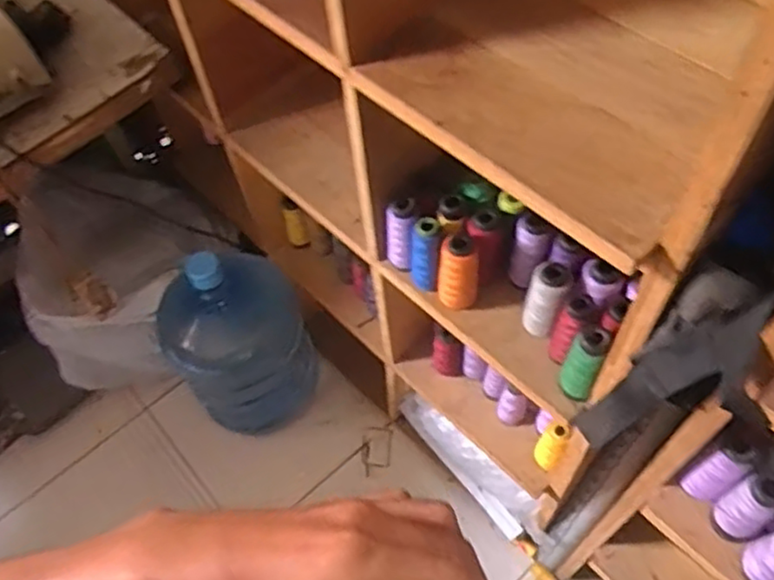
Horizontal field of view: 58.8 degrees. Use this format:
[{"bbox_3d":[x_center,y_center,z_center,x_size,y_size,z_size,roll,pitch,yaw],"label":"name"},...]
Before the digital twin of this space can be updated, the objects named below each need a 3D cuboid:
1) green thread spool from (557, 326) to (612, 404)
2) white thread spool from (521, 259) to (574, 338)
[{"bbox_3d":[0.211,0.080,0.740,0.037,0.105,0.040,-2,58,3],"label":"green thread spool"},{"bbox_3d":[0.185,0.008,0.786,0.041,0.111,0.044,-2,58,3],"label":"white thread spool"}]

